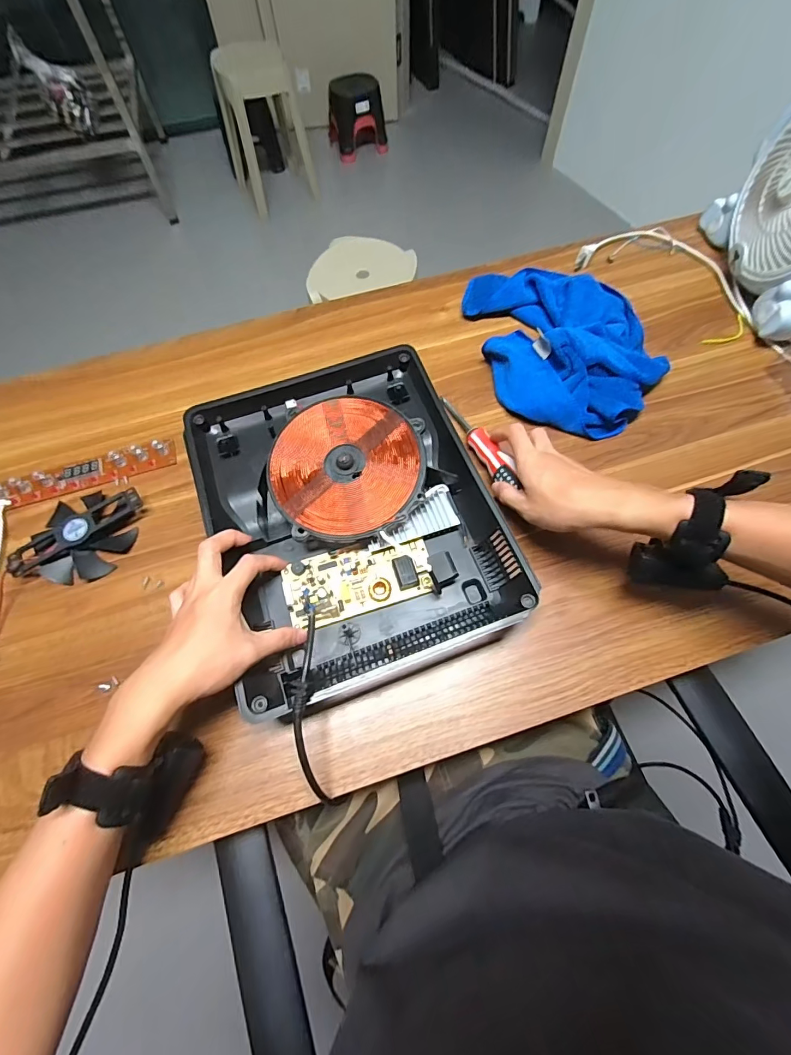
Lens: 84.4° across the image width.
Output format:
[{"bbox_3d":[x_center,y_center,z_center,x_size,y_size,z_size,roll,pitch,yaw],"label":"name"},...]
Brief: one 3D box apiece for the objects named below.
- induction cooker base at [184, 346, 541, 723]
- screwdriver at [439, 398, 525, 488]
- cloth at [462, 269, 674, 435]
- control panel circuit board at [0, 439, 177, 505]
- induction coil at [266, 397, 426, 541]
[{"bbox_3d":[-0.051,-0.023,0.450,0.269,0.065,0.349,-20,66,-7],"label":"induction cooker base"},{"bbox_3d":[0.094,-0.101,0.496,0.021,0.019,0.148,-22,53,-8],"label":"screwdriver"},{"bbox_3d":[0.218,-0.236,0.551,0.208,0.058,0.261,-9,66,-3],"label":"cloth"},{"bbox_3d":[-0.361,-0.061,0.509,0.200,0.020,0.039,-16,66,-6],"label":"control panel circuit board"},{"bbox_3d":[-0.050,-0.064,0.441,0.153,0.022,0.149,-1,65,1],"label":"induction coil"}]

